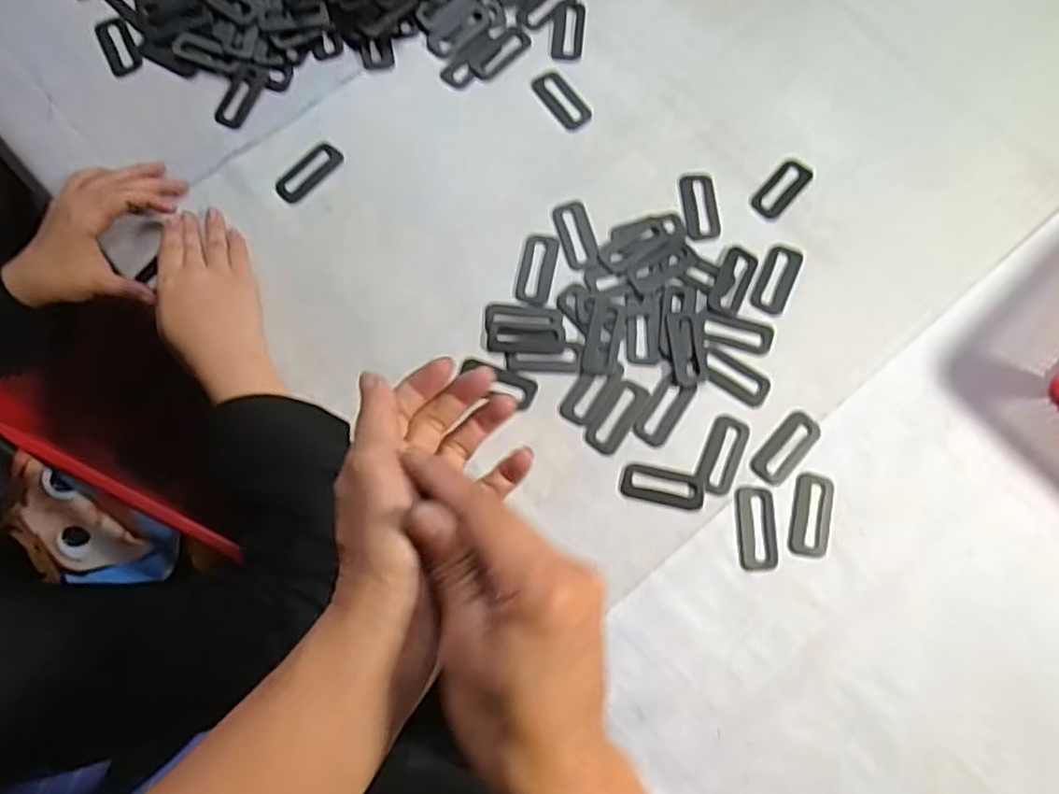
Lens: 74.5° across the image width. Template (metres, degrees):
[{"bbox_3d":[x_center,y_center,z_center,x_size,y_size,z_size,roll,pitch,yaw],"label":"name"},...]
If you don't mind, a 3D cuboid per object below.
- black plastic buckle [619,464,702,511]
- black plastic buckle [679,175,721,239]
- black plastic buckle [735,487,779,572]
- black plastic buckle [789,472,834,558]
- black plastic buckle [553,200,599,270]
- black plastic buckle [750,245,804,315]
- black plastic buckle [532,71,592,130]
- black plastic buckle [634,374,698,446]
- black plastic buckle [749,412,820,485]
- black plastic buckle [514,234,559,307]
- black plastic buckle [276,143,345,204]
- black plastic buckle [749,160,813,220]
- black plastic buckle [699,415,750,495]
[{"bbox_3d":[0.098,0.066,0.510,0.060,0.004,0.025,12,76,3],"label":"black plastic buckle"},{"bbox_3d":[0.141,-0.157,0.573,0.029,0.004,0.058,-6,76,-1],"label":"black plastic buckle"},{"bbox_3d":[0.165,0.095,0.504,0.028,0.004,0.059,-1,76,0],"label":"black plastic buckle"},{"bbox_3d":[0.205,0.085,0.505,0.028,0.004,0.059,12,76,3],"label":"black plastic buckle"},{"bbox_3d":[0.037,-0.132,0.559,0.026,0.004,0.059,-15,76,-3],"label":"black plastic buckle"},{"bbox_3d":[0.195,-0.093,0.547,0.027,0.004,0.058,24,77,6],"label":"black plastic buckle"},{"bbox_3d":[0.028,-0.257,0.601,0.028,0.004,0.061,-35,78,-8],"label":"black plastic buckle"},{"bbox_3d":[0.102,0.010,0.523,0.026,0.004,0.056,34,79,8],"label":"black plastic buckle"},{"bbox_3d":[0.192,0.037,0.519,0.029,0.004,0.063,42,80,10],"label":"black plastic buckle"},{"bbox_3d":[0.006,-0.102,0.551,0.027,0.004,0.060,11,76,3],"label":"black plastic buckle"},{"bbox_3d":[-0.180,-0.183,0.571,0.026,0.005,0.061,40,80,9],"label":"black plastic buckle"},{"bbox_3d":[0.208,-0.173,0.576,0.027,0.004,0.064,40,80,9],"label":"black plastic buckle"},{"bbox_3d":[0.145,0.042,0.517,0.027,0.004,0.059,20,77,5],"label":"black plastic buckle"}]

